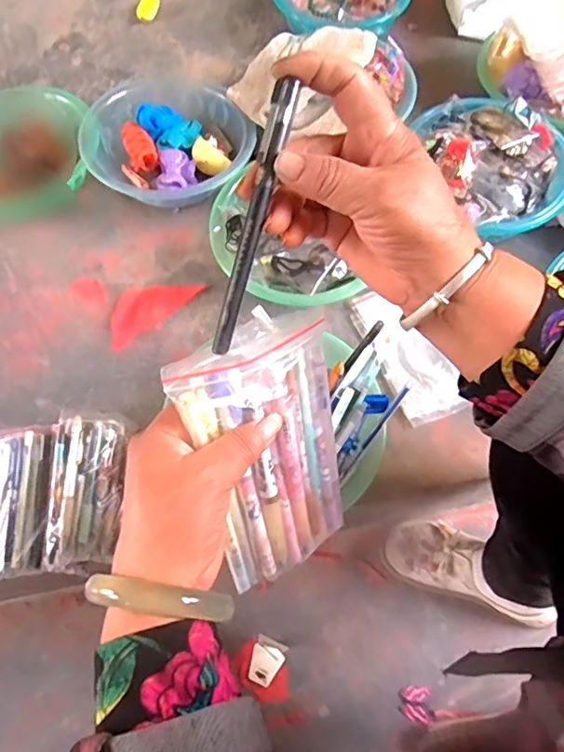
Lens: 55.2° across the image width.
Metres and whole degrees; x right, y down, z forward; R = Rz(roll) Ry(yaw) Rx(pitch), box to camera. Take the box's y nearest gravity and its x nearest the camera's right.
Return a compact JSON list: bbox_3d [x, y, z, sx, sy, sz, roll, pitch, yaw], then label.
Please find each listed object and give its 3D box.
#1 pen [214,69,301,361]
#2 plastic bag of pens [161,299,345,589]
[{"bbox_3d":[-0.015,-0.079,0.276,0.011,0.007,0.137,17,99,11],"label":"pen"},{"bbox_3d":[-0.006,0.048,0.338,0.097,0.162,0.027,-27,29,-24],"label":"plastic bag of pens"}]

